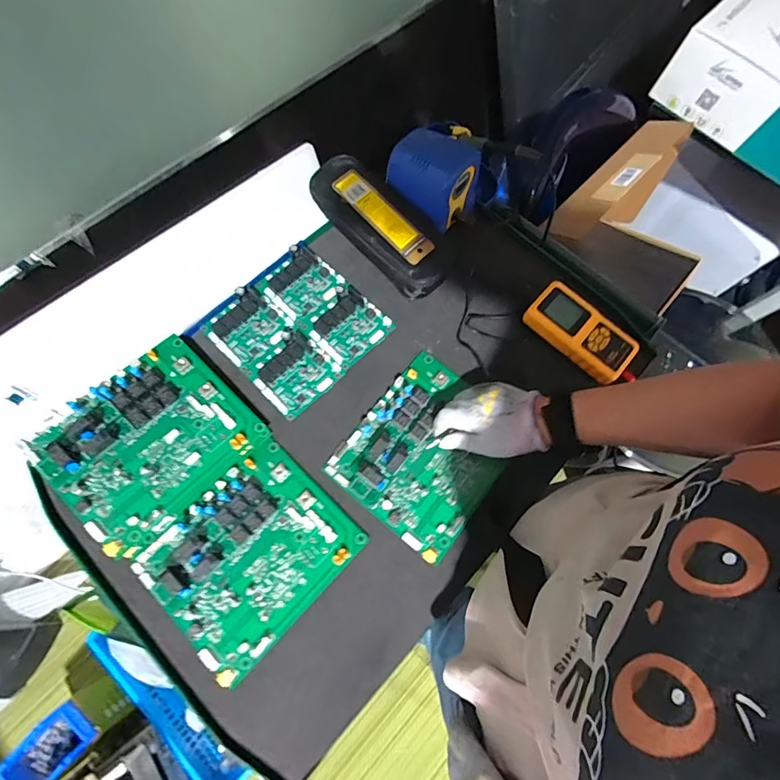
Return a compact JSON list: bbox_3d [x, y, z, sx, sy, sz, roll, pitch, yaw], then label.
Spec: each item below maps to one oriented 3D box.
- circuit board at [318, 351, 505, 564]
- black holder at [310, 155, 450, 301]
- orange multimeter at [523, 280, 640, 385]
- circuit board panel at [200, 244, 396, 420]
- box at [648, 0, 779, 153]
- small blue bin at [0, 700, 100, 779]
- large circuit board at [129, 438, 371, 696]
[{"bbox_3d":[0.046,0.070,0.509,0.170,0.029,0.197,38,76,10],"label":"circuit board"},{"bbox_3d":[-0.011,-0.228,0.592,0.228,0.048,0.094,43,76,11],"label":"black holder"},{"bbox_3d":[0.253,-0.079,0.560,0.141,0.022,0.072,42,76,10],"label":"orange multimeter"},{"bbox_3d":[-0.123,-0.088,0.562,0.181,0.019,0.187,44,77,11],"label":"circuit board panel"},{"bbox_3d":[0.683,-0.630,0.803,0.203,0.137,0.256,43,76,11],"label":"box"},{"bbox_3d":[-0.748,0.792,0.925,0.116,0.071,0.157,39,76,10],"label":"small blue bin"},{"bbox_3d":[-0.156,0.178,0.469,0.171,0.026,0.202,43,76,11],"label":"large circuit board"}]

